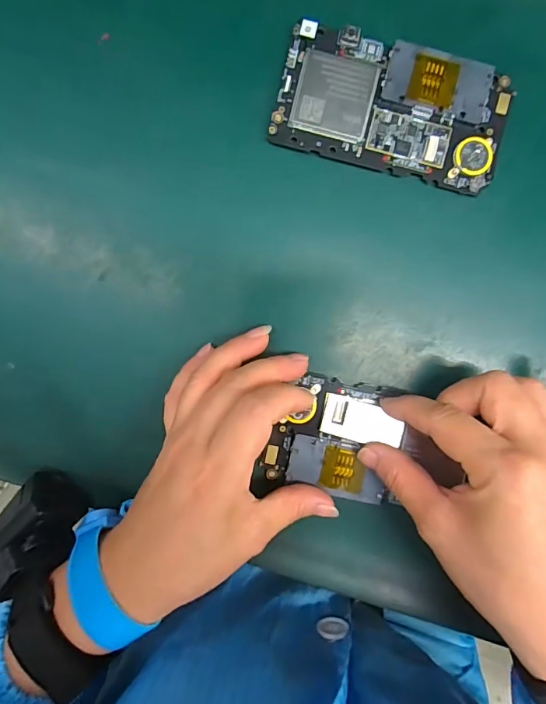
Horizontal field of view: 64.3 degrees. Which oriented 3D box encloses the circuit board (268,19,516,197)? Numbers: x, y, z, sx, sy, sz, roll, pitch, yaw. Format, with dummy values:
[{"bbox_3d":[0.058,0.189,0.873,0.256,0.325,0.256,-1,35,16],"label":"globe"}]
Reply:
[{"bbox_3d":[0.066,-0.134,0.237,0.123,0.007,0.066,14,91,-2],"label":"circuit board"}]

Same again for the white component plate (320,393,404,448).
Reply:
[{"bbox_3d":[0.050,0.040,0.245,0.045,0.004,0.022,17,93,9],"label":"white component plate"}]

